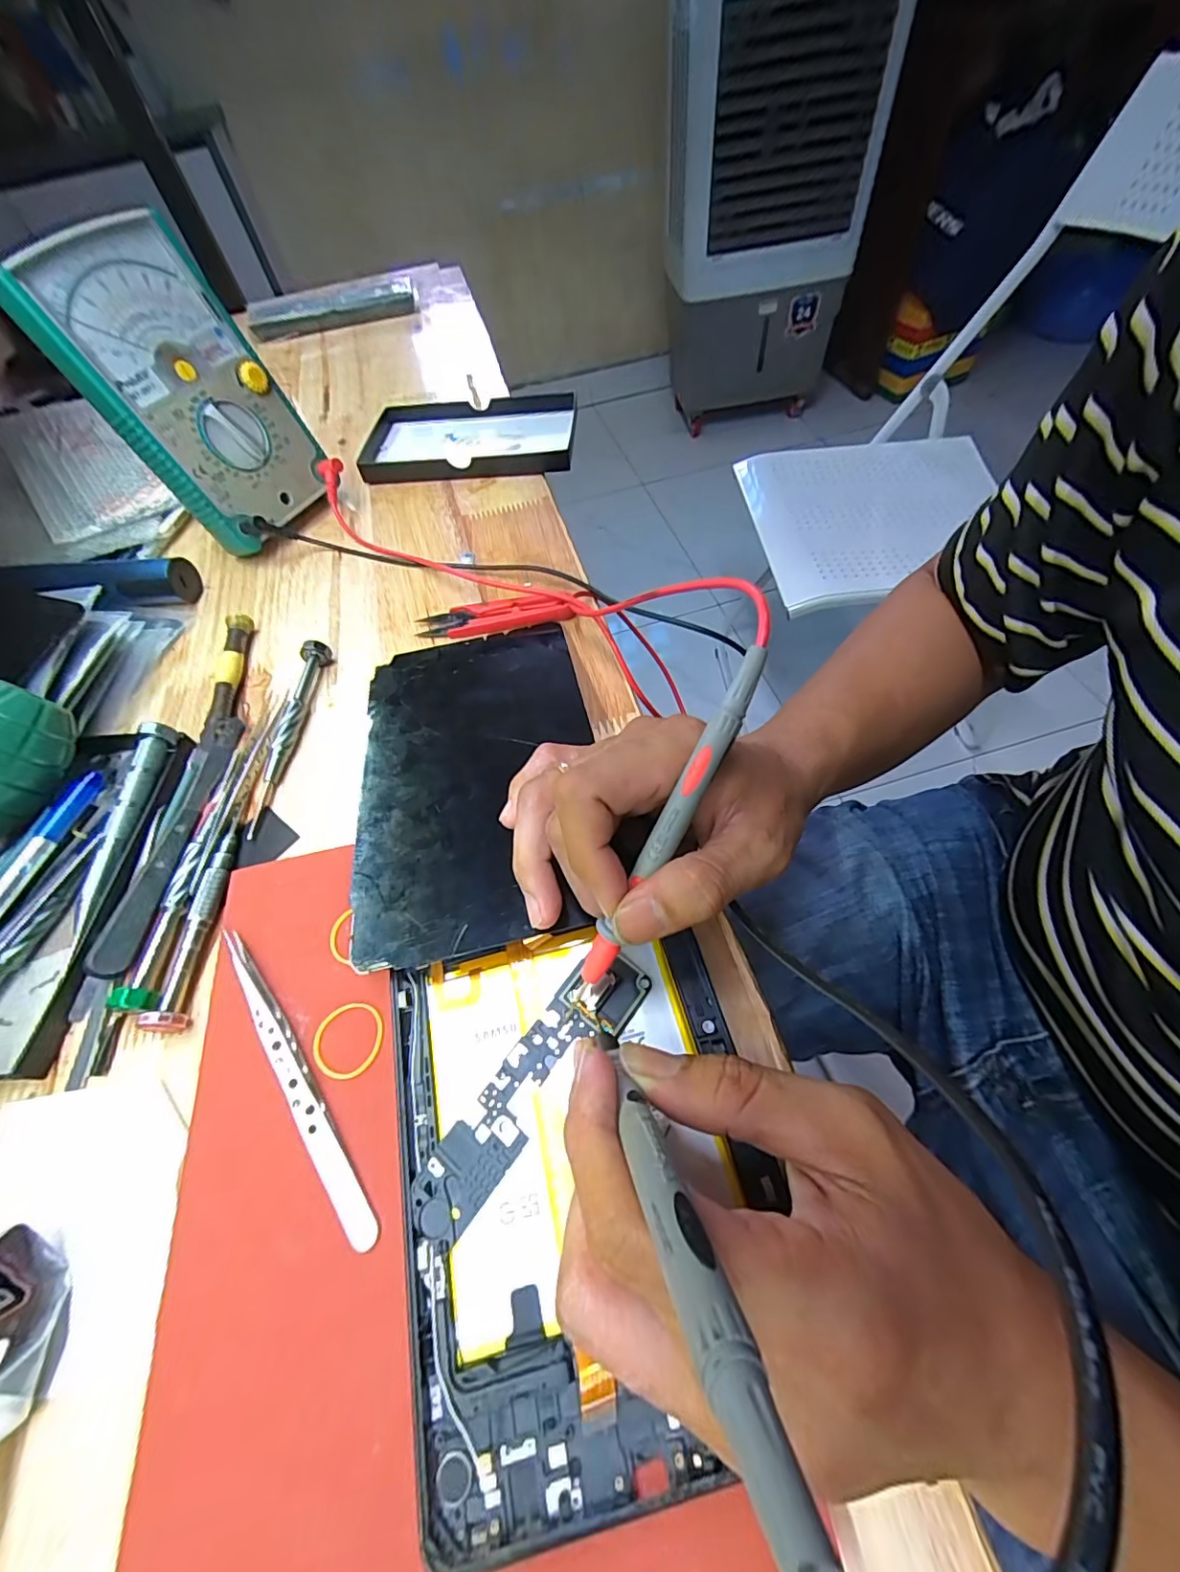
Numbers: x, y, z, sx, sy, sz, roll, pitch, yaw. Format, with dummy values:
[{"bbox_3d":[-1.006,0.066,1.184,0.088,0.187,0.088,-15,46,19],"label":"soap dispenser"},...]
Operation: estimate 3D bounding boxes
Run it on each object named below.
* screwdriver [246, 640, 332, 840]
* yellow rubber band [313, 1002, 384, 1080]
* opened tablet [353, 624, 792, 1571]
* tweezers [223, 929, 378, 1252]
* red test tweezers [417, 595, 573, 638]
[{"bbox_3d":[-0.173,-0.032,0.304,0.014,0.015,0.126,0,58,6],"label":"screwdriver"},{"bbox_3d":[-0.096,0.101,0.213,0.028,0.004,0.028,-3,58,4],"label":"yellow rubber band"},{"bbox_3d":[-0.030,0.047,0.234,0.134,0.022,0.351,-12,57,-4],"label":"opened tablet"},{"bbox_3d":[-0.117,0.109,0.207,0.010,0.009,0.134,-38,62,-16],"label":"tweezers"},{"bbox_3d":[-0.061,-0.110,0.344,0.097,0.013,0.024,-5,58,3],"label":"red test tweezers"}]

